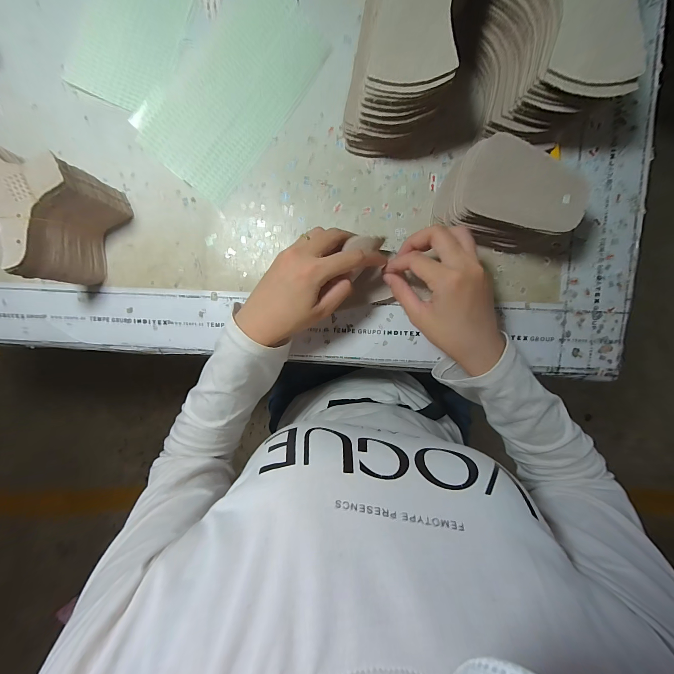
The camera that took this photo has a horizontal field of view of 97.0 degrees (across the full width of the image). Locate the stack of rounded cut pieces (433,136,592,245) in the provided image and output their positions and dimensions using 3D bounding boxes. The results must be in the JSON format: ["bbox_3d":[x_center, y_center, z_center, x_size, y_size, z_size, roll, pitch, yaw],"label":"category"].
[{"bbox_3d":[0.152,-0.126,0.277,0.106,0.067,0.067,16,94,2],"label":"stack of rounded cut pieces"}]

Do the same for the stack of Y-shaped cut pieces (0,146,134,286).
[{"bbox_3d":[-0.290,-0.118,0.293,0.099,0.086,0.108,22,95,1],"label":"stack of Y-shaped cut pieces"}]

